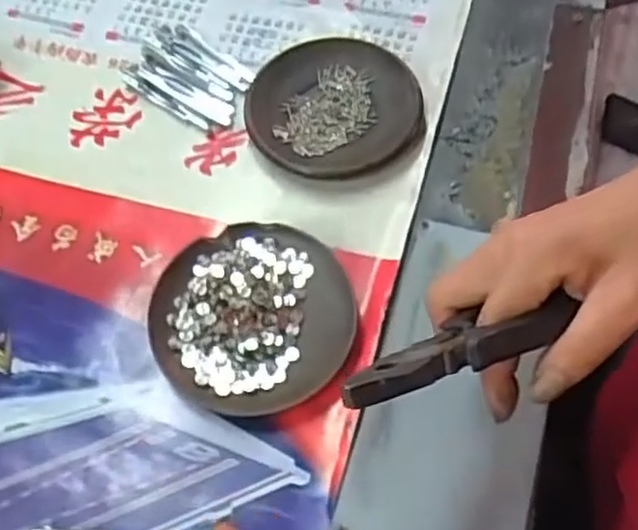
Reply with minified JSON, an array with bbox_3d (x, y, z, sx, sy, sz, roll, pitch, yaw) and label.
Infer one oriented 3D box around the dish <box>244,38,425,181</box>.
[{"bbox_3d":[0.009,-0.108,0.482,0.111,0.020,0.114,-1,63,2],"label":"dish"}]

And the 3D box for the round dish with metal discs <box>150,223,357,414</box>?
[{"bbox_3d":[-0.037,0.029,0.419,0.115,0.016,0.110,-1,63,2],"label":"round dish with metal discs"}]

